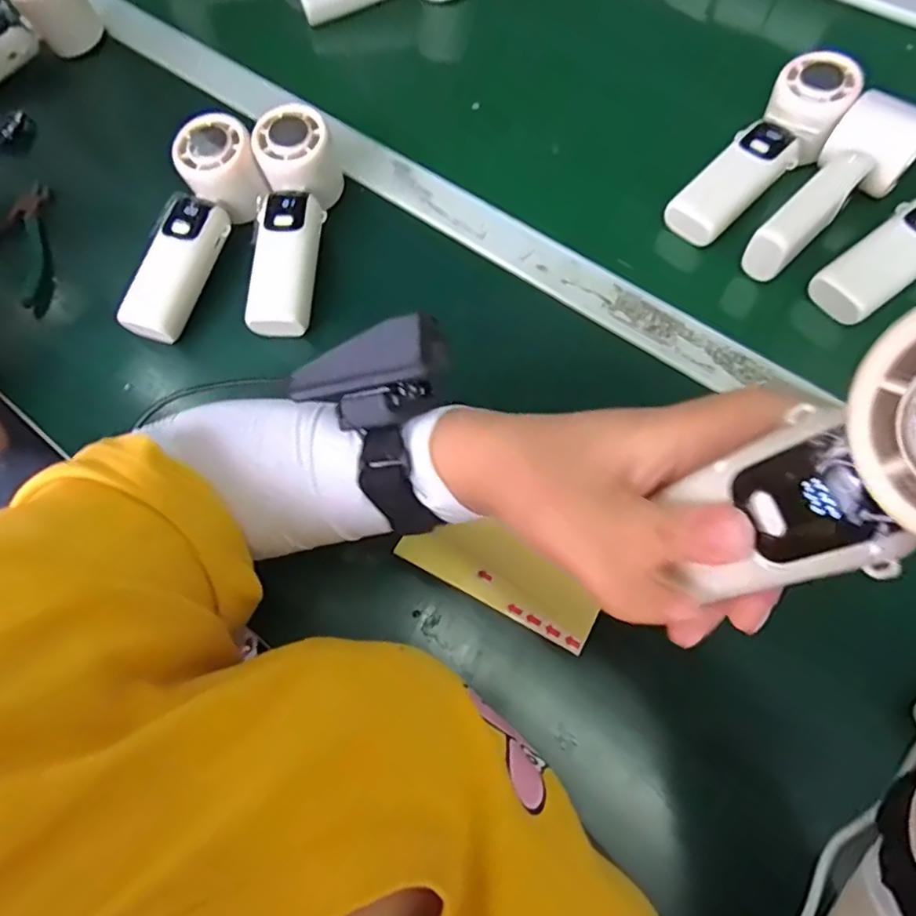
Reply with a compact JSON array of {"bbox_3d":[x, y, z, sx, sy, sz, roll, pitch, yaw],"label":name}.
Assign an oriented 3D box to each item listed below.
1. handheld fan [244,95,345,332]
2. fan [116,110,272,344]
[{"bbox_3d":[-0.123,-0.173,0.441,0.052,0.054,0.164,4,81,4],"label":"handheld fan"},{"bbox_3d":[-0.190,-0.164,0.432,0.058,0.048,0.169,18,82,11],"label":"fan"}]

